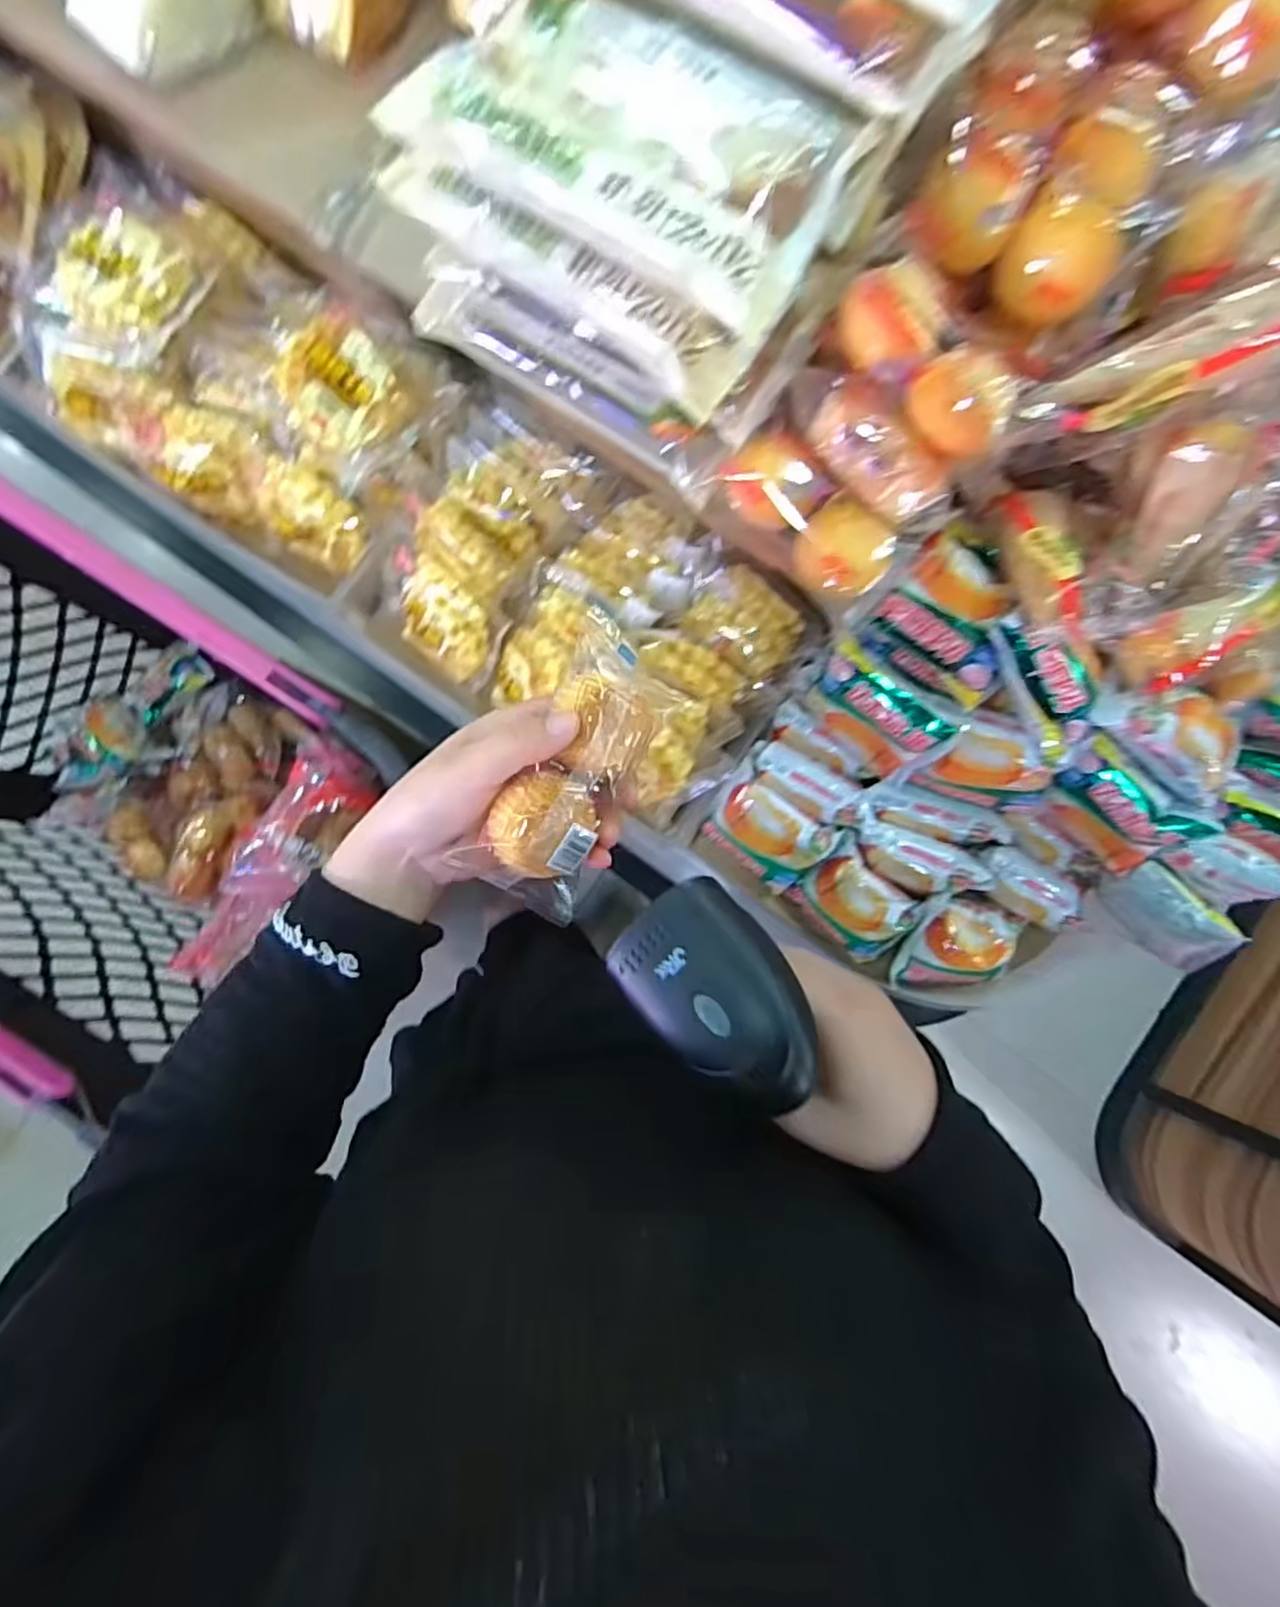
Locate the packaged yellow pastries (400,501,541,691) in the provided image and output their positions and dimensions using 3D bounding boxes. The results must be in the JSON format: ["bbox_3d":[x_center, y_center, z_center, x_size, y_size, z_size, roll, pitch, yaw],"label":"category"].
[{"bbox_3d":[-0.126,-0.151,0.483,0.079,0.046,0.116,12,86,-1],"label":"packaged yellow pastries"}]

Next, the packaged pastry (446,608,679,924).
[{"bbox_3d":[-0.029,-0.013,0.303,0.048,0.027,0.128,25,91,0],"label":"packaged pastry"}]

